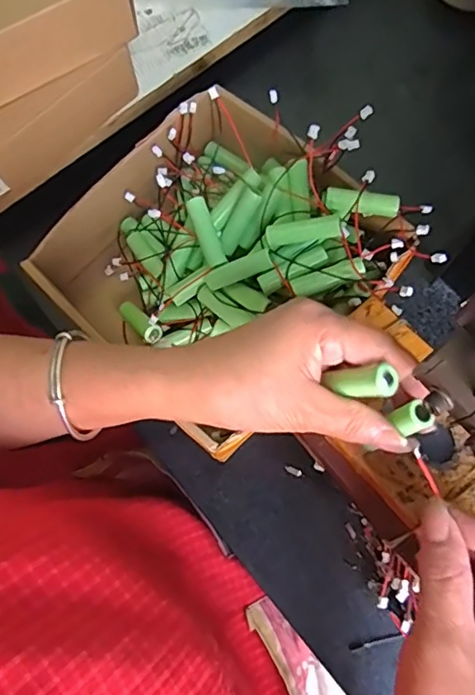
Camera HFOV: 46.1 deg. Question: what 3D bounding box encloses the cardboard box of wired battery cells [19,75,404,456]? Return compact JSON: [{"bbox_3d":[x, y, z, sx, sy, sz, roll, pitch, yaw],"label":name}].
[{"bbox_3d":[-0.017,-0.064,0.403,0.203,0.093,0.204,43,80,12],"label":"cardboard box of wired battery cells"}]

